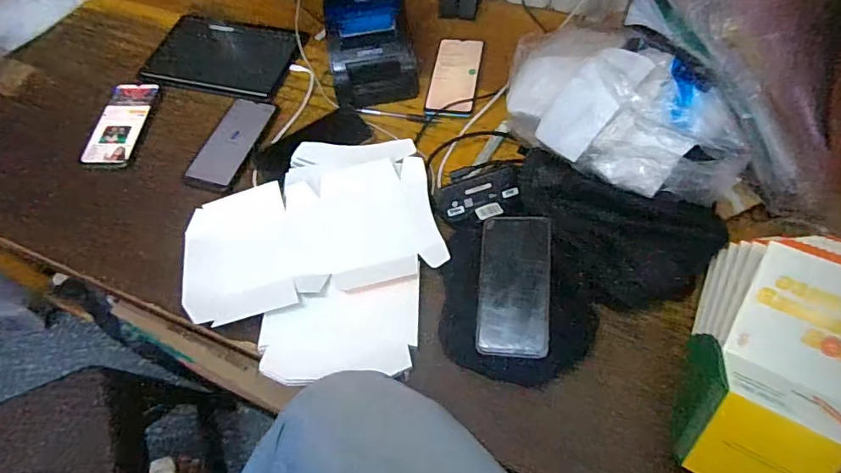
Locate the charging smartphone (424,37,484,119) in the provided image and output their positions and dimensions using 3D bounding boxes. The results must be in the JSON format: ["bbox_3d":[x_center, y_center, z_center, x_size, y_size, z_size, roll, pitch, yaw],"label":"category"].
[{"bbox_3d":[0.055,-0.253,0.784,0.073,0.014,0.167,7,60,8],"label":"charging smartphone"}]

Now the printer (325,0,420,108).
[{"bbox_3d":[-0.078,-0.290,0.760,0.125,0.102,0.149,-12,59,-3],"label":"printer"}]

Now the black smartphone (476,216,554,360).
[{"bbox_3d":[0.107,0.055,0.567,0.078,0.005,0.159,1,74,18],"label":"black smartphone"}]

